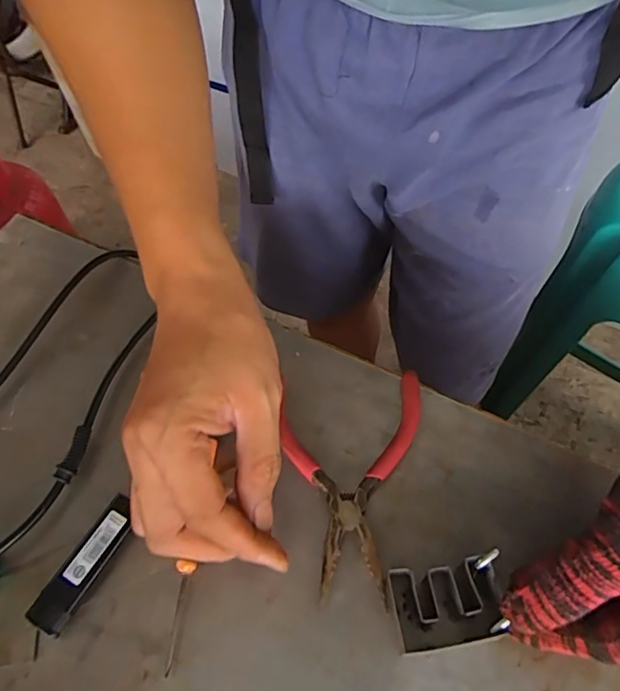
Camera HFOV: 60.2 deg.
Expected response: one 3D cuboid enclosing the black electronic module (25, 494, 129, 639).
[{"bbox_3d":[-0.129,0.126,0.311,0.021,0.014,0.076,23,62,18],"label":"black electronic module"}]

